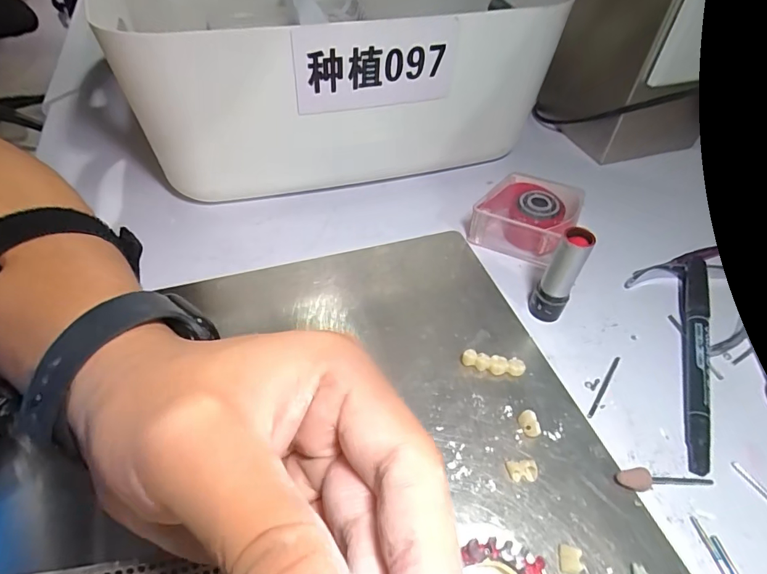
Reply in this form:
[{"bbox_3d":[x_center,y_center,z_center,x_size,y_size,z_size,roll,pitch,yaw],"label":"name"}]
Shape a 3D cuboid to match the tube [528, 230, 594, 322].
[{"bbox_3d":[0.096,-0.005,0.248,0.019,0.061,0.016,23,53,18],"label":"tube"}]

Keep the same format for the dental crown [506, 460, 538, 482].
[{"bbox_3d":[0.062,0.083,0.203,0.013,0.006,0.008,2,49,1],"label":"dental crown"}]

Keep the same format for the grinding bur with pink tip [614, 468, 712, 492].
[{"bbox_3d":[0.127,0.086,0.202,0.044,0.008,0.008,-1,49,-1],"label":"grinding bur with pink tip"}]

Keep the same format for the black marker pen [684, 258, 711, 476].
[{"bbox_3d":[0.171,0.034,0.247,0.012,0.013,0.140,19,52,15],"label":"black marker pen"}]

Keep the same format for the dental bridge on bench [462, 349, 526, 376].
[{"bbox_3d":[0.058,0.041,0.239,0.033,0.011,0.008,7,50,6],"label":"dental bridge on bench"}]

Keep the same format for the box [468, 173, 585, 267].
[{"bbox_3d":[0.097,-0.046,0.303,0.055,0.031,0.054,31,56,24],"label":"box"}]

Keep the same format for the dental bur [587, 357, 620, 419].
[{"bbox_3d":[0.117,0.051,0.237,0.004,0.004,0.044,30,56,23],"label":"dental bur"}]

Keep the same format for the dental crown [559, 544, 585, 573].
[{"bbox_3d":[0.075,0.109,0.180,0.008,0.007,0.010,6,49,4],"label":"dental crown"}]

